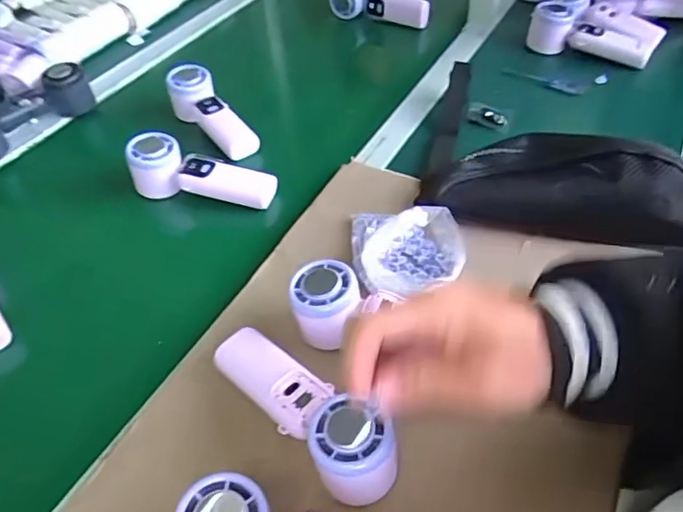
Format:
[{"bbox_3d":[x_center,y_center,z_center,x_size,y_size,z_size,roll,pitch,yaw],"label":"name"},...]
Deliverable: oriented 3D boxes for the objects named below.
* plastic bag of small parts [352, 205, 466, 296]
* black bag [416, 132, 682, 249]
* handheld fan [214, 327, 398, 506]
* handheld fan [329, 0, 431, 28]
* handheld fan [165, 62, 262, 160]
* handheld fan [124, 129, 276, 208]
[{"bbox_3d":[0.065,-0.005,0.525,0.108,0.034,0.115,1,47,3],"label":"plastic bag of small parts"},{"bbox_3d":[0.228,-0.071,0.548,0.290,0.067,0.102,7,48,9],"label":"black bag"},{"bbox_3d":[-0.029,0.104,0.404,0.057,0.056,0.176,-36,55,-27],"label":"handheld fan"},{"bbox_3d":[0.062,-0.418,0.915,0.166,0.065,0.039,12,49,14],"label":"handheld fan"},{"bbox_3d":[-0.166,-0.181,0.716,0.052,0.047,0.161,-35,70,-26],"label":"handheld fan"},{"bbox_3d":[-0.154,-0.092,0.615,0.160,0.057,0.050,10,49,12],"label":"handheld fan"}]

